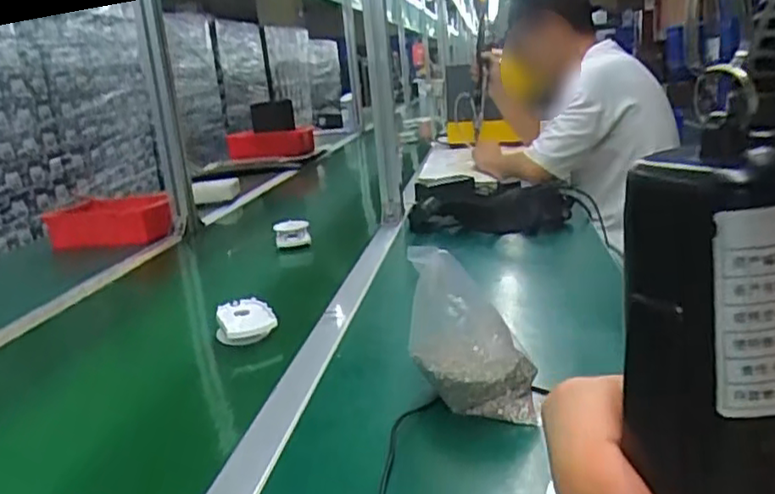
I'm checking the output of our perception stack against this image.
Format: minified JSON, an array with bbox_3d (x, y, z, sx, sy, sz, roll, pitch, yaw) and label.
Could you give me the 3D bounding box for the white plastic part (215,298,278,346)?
[{"bbox_3d":[-0.165,0.084,0.777,0.064,0.032,0.079,-10,16,-16],"label":"white plastic part"}]

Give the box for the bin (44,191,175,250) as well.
[{"bbox_3d":[-0.550,-0.050,1.334,0.238,0.085,0.095,-3,15,7],"label":"bin"}]

